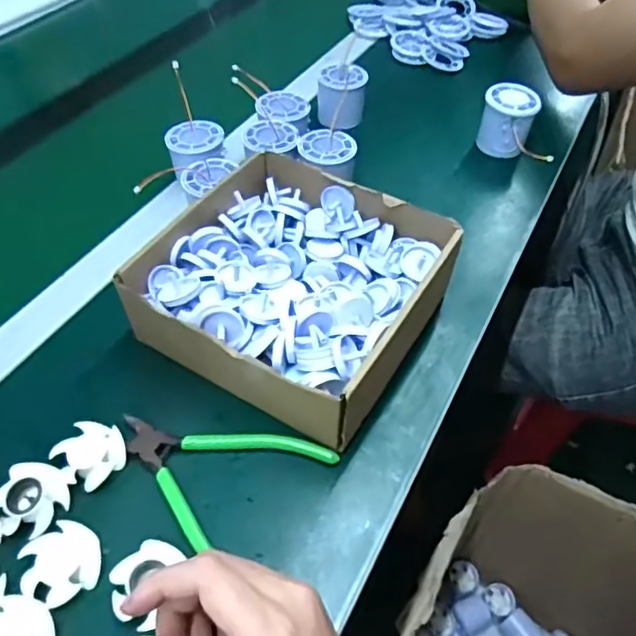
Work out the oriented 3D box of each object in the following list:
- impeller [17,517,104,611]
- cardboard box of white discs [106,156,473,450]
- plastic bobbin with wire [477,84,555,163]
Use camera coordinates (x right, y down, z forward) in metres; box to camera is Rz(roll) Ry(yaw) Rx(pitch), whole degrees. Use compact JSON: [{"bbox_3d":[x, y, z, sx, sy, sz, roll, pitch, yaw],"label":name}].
[{"bbox_3d":[-0.150,0.144,0.338,0.042,0.010,0.041,-28,56,-23],"label":"impeller"},{"bbox_3d":[-0.018,-0.027,0.453,0.200,0.065,0.197,29,55,21],"label":"cardboard box of white discs"},{"bbox_3d":[0.205,-0.192,0.612,0.053,0.065,0.101,1,50,-1],"label":"plastic bobbin with wire"}]

